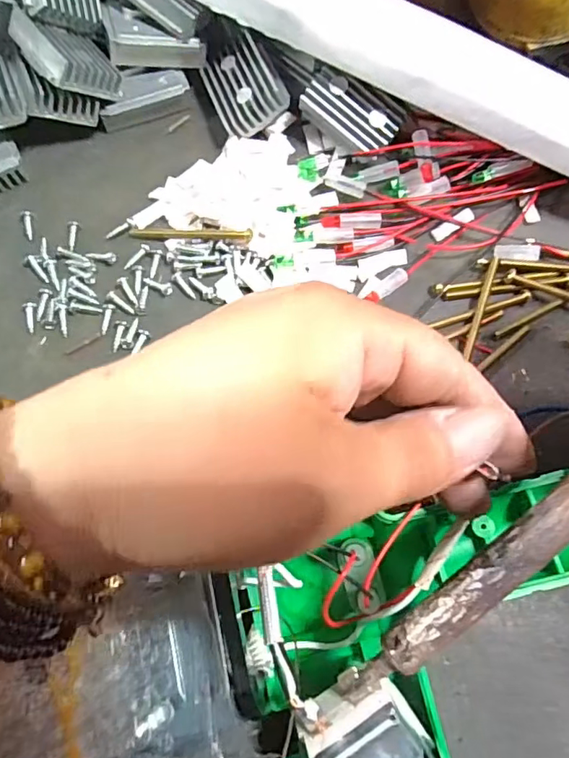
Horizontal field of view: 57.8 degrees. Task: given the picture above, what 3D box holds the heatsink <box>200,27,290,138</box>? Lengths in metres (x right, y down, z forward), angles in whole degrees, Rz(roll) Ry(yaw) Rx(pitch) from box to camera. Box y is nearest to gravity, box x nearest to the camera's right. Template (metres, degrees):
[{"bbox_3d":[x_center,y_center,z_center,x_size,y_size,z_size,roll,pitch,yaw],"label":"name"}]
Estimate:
[{"bbox_3d":[-0.020,-0.141,0.249,0.032,0.019,0.045,-25,75,-6],"label":"heatsink"}]

